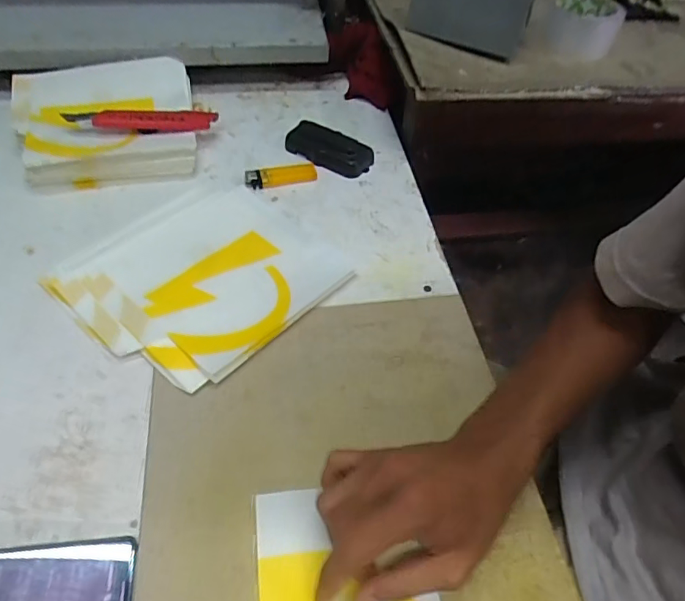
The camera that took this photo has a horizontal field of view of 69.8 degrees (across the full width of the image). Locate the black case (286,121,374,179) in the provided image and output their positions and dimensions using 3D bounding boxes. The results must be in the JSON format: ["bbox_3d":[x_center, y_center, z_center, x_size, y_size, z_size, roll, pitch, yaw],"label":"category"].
[{"bbox_3d":[-0.017,-0.182,0.587,0.105,0.023,0.056,22,54,13],"label":"black case"}]

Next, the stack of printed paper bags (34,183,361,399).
[{"bbox_3d":[-0.136,-0.029,0.463,0.214,0.014,0.209,36,58,22],"label":"stack of printed paper bags"}]

